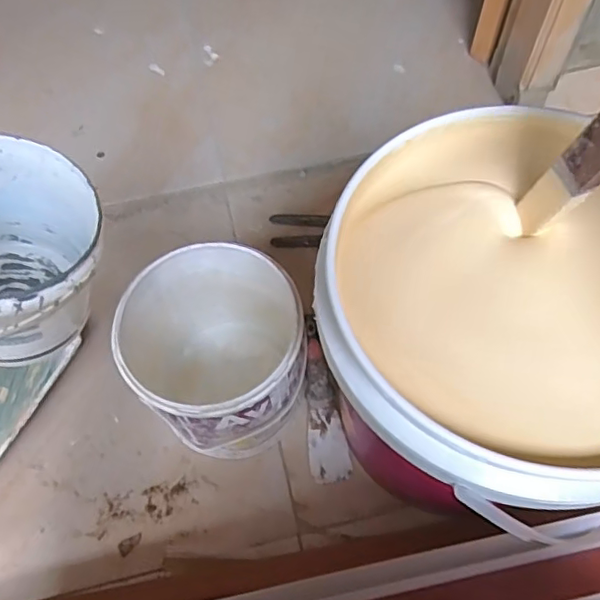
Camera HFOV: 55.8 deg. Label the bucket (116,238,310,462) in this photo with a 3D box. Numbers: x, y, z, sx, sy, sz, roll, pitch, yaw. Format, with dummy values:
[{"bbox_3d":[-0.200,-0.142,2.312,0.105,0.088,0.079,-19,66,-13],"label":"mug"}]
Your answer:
[{"bbox_3d":[-0.087,0.063,0.606,0.162,0.177,0.175,-1,62,1],"label":"bucket"}]

